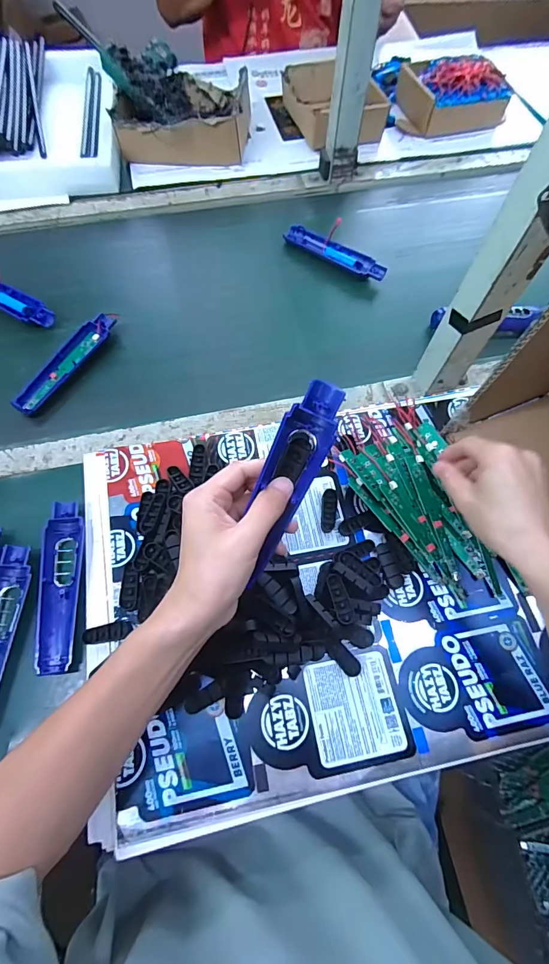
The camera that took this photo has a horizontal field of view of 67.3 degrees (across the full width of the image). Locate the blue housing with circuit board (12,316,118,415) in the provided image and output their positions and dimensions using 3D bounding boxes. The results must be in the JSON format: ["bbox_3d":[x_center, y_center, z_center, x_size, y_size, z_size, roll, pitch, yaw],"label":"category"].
[{"bbox_3d":[-0.272,-0.157,0.541,0.035,0.019,0.173,29,68,11],"label":"blue housing with circuit board"}]

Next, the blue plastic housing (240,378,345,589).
[{"bbox_3d":[0.008,0.002,0.314,0.038,0.025,0.159,23,106,9],"label":"blue plastic housing"}]

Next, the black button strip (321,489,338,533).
[{"bbox_3d":[0.061,0.032,0.460,0.016,0.007,0.048,6,65,1],"label":"black button strip"}]

